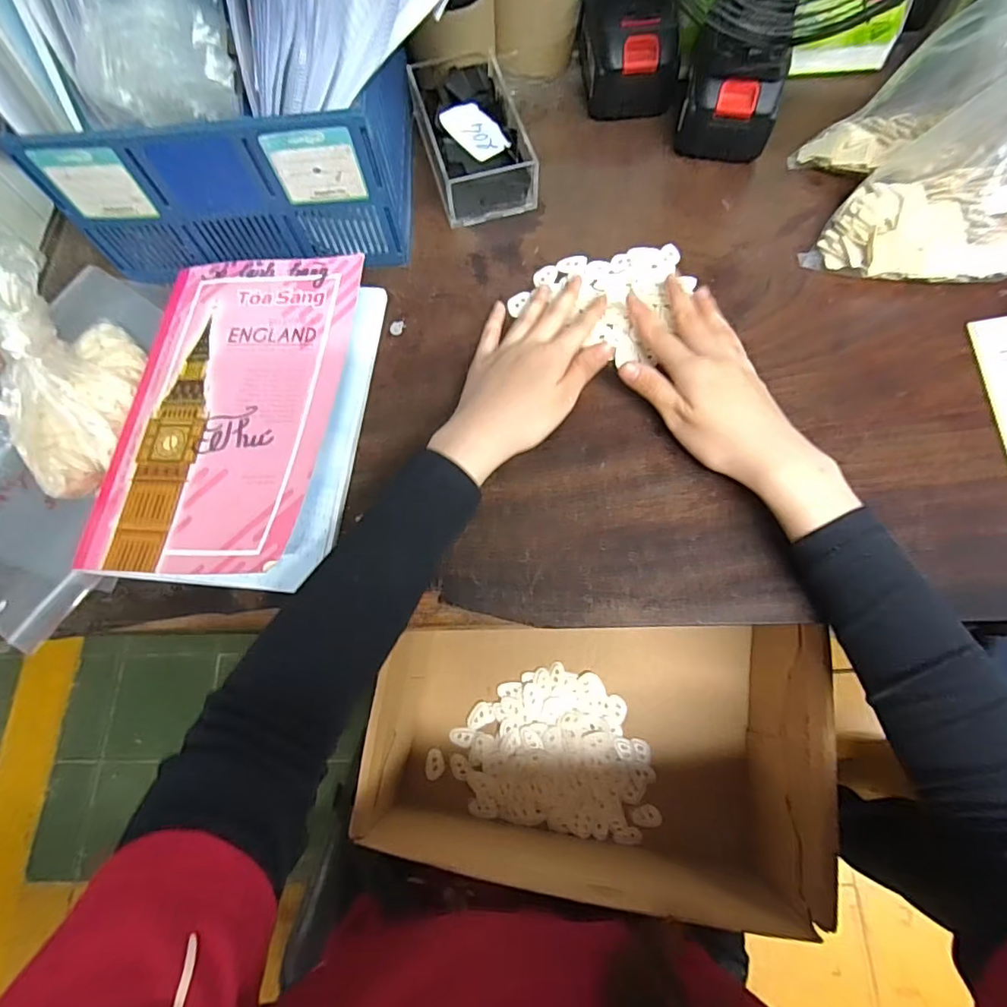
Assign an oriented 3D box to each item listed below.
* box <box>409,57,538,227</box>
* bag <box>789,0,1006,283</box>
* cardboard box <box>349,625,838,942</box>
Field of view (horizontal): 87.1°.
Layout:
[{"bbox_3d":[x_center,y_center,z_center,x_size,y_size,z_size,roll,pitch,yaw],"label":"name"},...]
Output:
[{"bbox_3d":[-0.030,-0.335,0.479,0.085,0.048,0.156,-14,70,-3],"label":"box"},{"bbox_3d":[0.363,-0.281,0.399,0.203,0.143,0.166,5,71,4],"label":"bag"},{"bbox_3d":[0.071,0.194,0.460,0.338,0.134,0.217,6,72,3],"label":"cardboard box"}]

